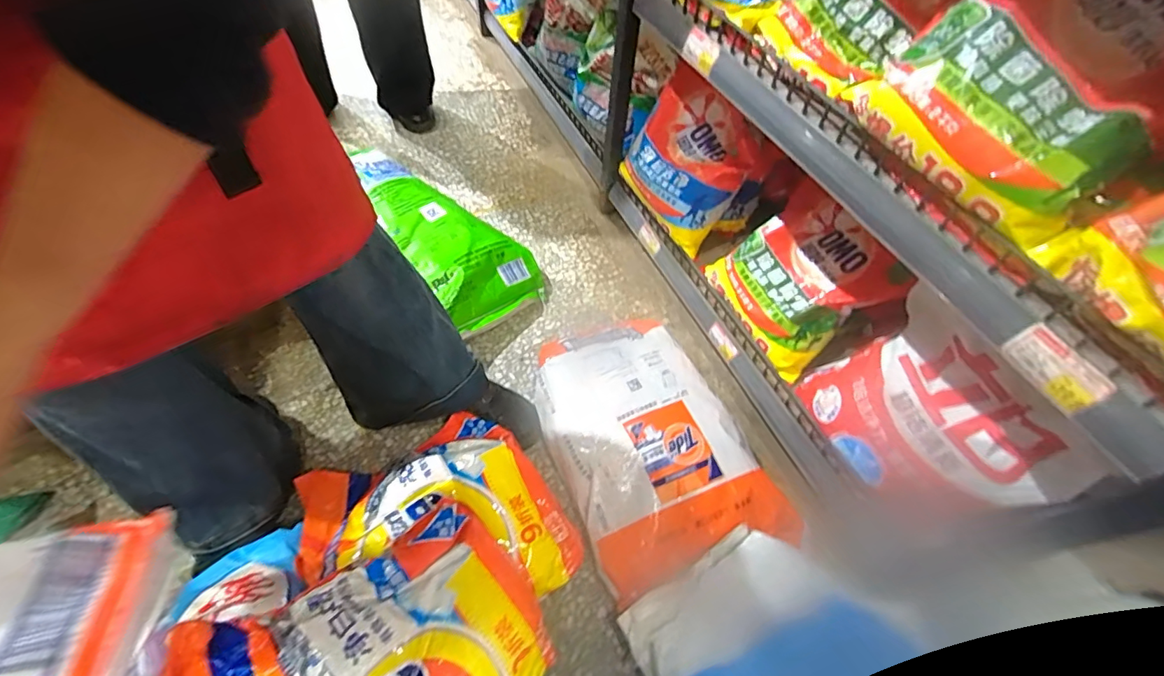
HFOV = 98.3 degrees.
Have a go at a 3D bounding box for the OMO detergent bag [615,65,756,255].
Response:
[{"bbox_3d":[0.194,-0.346,0.962,0.160,0.224,0.254,-35,65,-24],"label":"OMO detergent bag"}]

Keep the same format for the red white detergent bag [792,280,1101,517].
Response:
[{"bbox_3d":[0.442,0.113,0.676,0.112,0.242,0.280,-16,58,-14],"label":"red white detergent bag"}]

